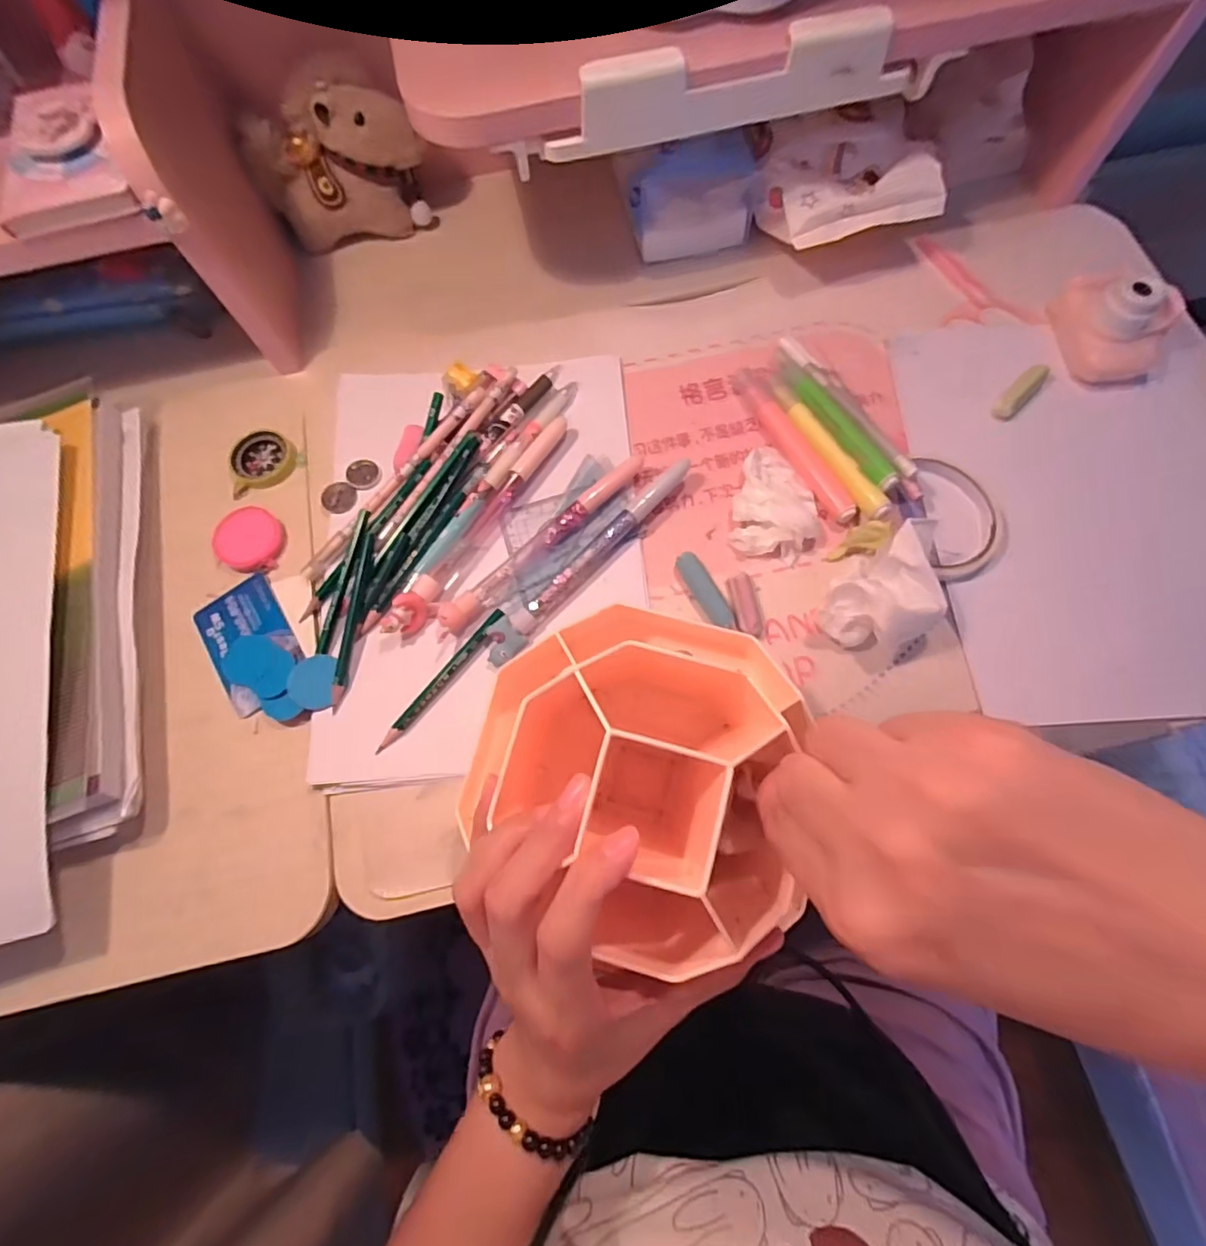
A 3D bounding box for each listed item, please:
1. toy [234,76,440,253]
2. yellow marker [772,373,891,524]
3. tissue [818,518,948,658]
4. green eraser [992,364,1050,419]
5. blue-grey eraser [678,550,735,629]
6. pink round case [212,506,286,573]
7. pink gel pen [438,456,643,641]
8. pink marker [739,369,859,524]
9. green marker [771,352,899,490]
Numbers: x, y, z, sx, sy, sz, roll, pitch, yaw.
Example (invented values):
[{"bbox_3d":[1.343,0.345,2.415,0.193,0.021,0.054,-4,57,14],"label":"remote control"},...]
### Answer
[{"bbox_3d":[-0.205,-0.353,0.451,0.127,0.100,0.045,-12,72,-2],"label":"toy"},{"bbox_3d":[0.151,-0.121,0.393,0.017,0.020,0.129,-23,72,-5],"label":"yellow marker"},{"bbox_3d":[0.169,-0.014,0.344,0.069,0.046,0.057,-41,75,-10],"label":"tissue"},{"bbox_3d":[0.295,-0.163,0.404,0.045,0.012,0.015,-45,75,1],"label":"green eraser"},{"bbox_3d":[0.067,-0.021,0.371,0.018,0.011,0.055,-25,73,-6],"label":"blue-grey eraser"},{"bbox_3d":[-0.244,-0.058,0.398,0.042,0.009,0.046,15,70,-13],"label":"pink round case"},{"bbox_3d":[-0.042,-0.055,0.381,0.173,0.017,0.020,-42,75,-11],"label":"pink gel pen"},{"bbox_3d":[0.130,-0.125,0.400,0.017,0.015,0.135,-25,72,-5],"label":"pink marker"},{"bbox_3d":[0.156,-0.142,0.398,0.017,0.022,0.131,-25,73,-6],"label":"green marker"}]

